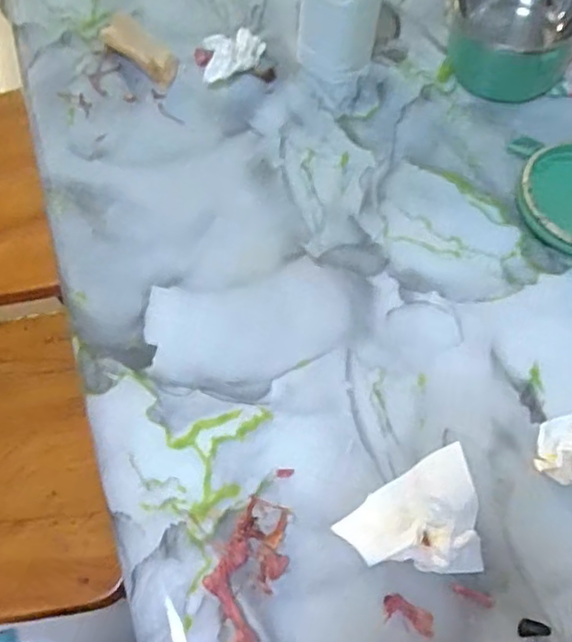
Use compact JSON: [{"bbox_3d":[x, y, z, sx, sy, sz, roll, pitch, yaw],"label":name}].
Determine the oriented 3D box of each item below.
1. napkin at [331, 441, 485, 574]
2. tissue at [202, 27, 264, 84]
[{"bbox_3d":[0.104,0.165,0.541,0.111,0.045,0.095,-11,66,-8],"label":"napkin"},{"bbox_3d":[-0.068,-0.319,0.777,0.091,0.015,0.065,-32,70,-17],"label":"tissue"}]

